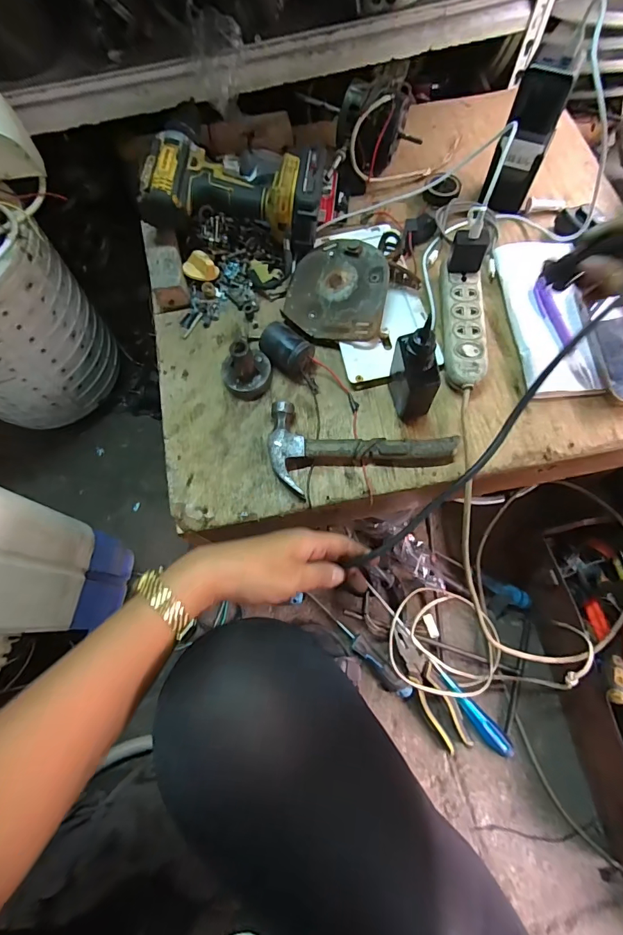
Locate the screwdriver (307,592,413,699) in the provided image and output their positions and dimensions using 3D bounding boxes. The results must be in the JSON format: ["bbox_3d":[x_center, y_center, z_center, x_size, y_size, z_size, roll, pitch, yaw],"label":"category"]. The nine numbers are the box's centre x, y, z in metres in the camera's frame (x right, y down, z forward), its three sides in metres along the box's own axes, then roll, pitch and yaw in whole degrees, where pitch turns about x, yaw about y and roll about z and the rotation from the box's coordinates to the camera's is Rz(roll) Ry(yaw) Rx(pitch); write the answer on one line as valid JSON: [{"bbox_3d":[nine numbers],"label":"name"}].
[{"bbox_3d":[0.081,0.285,0.682,0.032,0.035,0.208,-39,73,-11],"label":"screwdriver"}]

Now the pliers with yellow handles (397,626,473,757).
[{"bbox_3d":[0.185,0.343,0.655,0.051,0.014,0.190,-24,81,6],"label":"pliers with yellow handles"}]

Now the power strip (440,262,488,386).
[{"bbox_3d":[0.179,-0.168,0.498,0.047,0.030,0.166,2,70,4],"label":"power strip"}]

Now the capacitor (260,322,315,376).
[{"bbox_3d":[-0.031,-0.139,0.495,0.058,0.032,0.040,31,74,13],"label":"capacitor"}]

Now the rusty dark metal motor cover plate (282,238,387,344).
[{"bbox_3d":[0.030,-0.218,0.514,0.124,0.008,0.129,8,80,20],"label":"rusty dark metal motor cover plate"}]

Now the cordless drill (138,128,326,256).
[{"bbox_3d":[-0.093,-0.346,0.523,0.214,0.070,0.129,7,71,5],"label":"cordless drill"}]

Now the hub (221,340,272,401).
[{"bbox_3d":[-0.077,-0.117,0.482,0.059,0.058,0.057,-18,70,-4],"label":"hub"}]

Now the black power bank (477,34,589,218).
[{"bbox_3d":[0.259,-0.395,0.508,0.058,0.160,0.046,28,74,12],"label":"black power bank"}]

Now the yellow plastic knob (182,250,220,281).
[{"bbox_3d":[-0.145,-0.260,0.544,0.043,0.023,0.032,25,73,11],"label":"yellow plastic knob"}]

